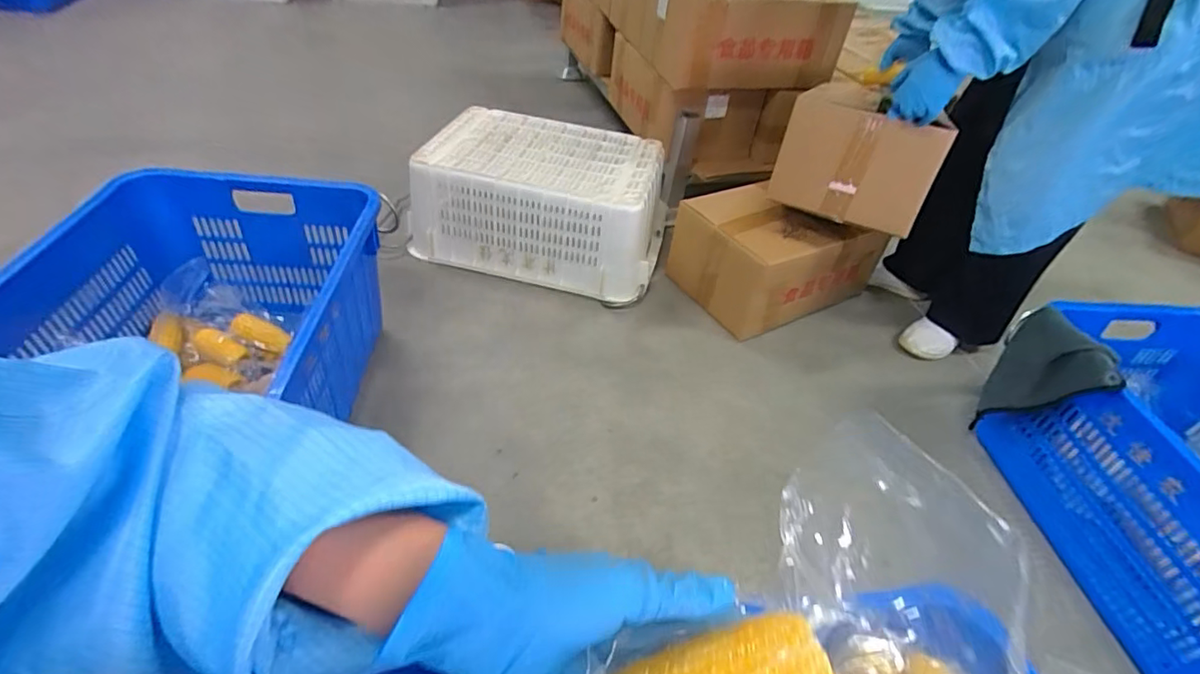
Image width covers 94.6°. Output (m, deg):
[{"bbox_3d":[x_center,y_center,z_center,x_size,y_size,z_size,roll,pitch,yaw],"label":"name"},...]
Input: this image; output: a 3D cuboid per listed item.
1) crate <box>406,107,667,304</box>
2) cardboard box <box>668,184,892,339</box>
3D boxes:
[{"bbox_3d":[-0.128,-0.343,1.369,0.557,0.235,0.381,15,43,8],"label":"crate"},{"bbox_3d":[0.436,-0.217,1.336,0.457,0.207,0.313,-19,49,-26],"label":"cardboard box"}]

